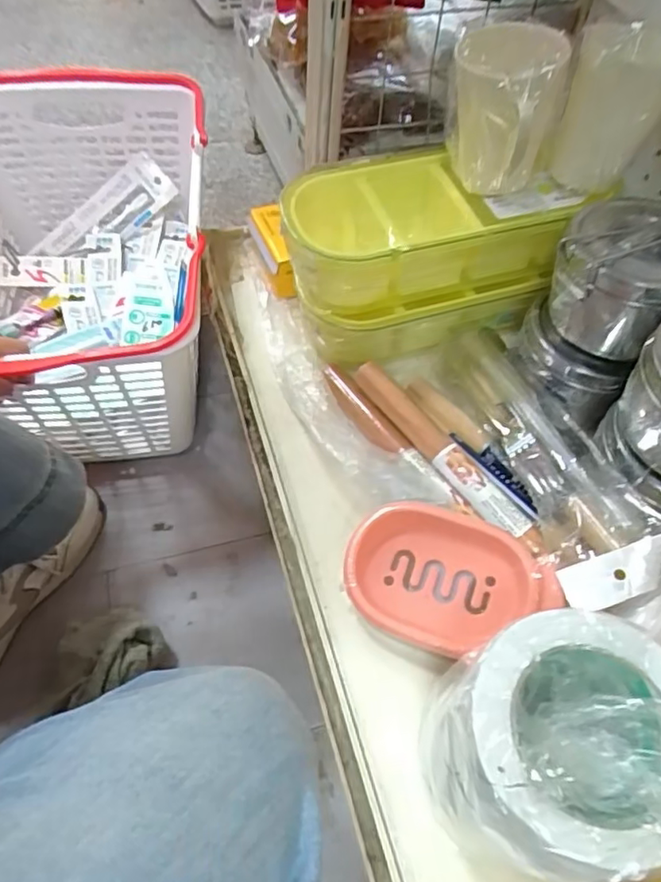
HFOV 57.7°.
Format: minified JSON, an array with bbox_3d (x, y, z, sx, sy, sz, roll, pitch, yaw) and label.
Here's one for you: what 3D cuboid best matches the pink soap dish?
[{"bbox_3d":[0.090,0.105,0.458,0.149,0.026,0.107,16,70,20],"label":"pink soap dish"}]

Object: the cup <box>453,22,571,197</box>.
[{"bbox_3d":[0.129,-0.250,0.469,0.080,0.121,0.086,1,57,-2],"label":"cup"}]

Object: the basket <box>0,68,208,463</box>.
[{"bbox_3d":[-0.295,-0.186,0.660,0.302,0.210,0.408,-3,58,-5],"label":"basket"}]

